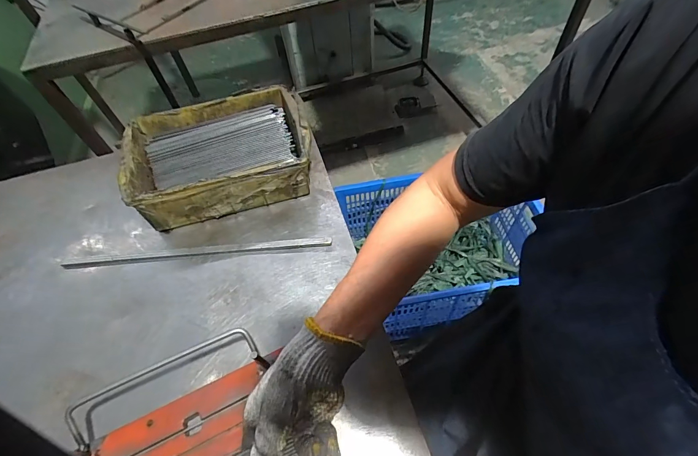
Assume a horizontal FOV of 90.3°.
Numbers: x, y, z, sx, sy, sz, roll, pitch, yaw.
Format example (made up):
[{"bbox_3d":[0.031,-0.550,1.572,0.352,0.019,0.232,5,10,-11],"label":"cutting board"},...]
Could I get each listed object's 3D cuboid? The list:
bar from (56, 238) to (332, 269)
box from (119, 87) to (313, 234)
[{"bbox_3d":[-0.206,0.032,0.466,0.359,0.008,0.015,-6,55,1],"label":"bar"},{"bbox_3d":[-0.183,-0.107,0.518,0.253,0.078,0.175,-15,55,-5],"label":"box"}]

